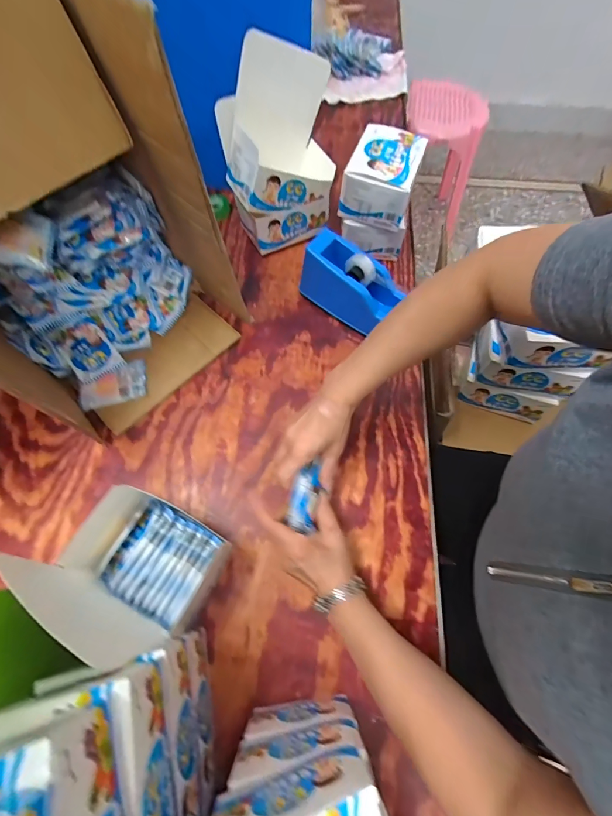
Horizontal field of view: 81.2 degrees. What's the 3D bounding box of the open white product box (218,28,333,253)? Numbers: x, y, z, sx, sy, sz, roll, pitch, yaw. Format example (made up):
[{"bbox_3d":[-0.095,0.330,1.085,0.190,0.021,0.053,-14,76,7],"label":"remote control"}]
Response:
[{"bbox_3d":[-0.035,-0.419,0.602,0.187,0.230,0.148,-22,69,-9],"label":"open white product box"}]

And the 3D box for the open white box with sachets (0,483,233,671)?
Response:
[{"bbox_3d":[-0.178,0.151,0.374,0.161,0.191,0.113,27,69,11],"label":"open white box with sachets"}]

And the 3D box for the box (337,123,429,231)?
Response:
[{"bbox_3d":[0.128,-0.383,0.587,0.109,0.073,0.148,18,68,7],"label":"box"}]

